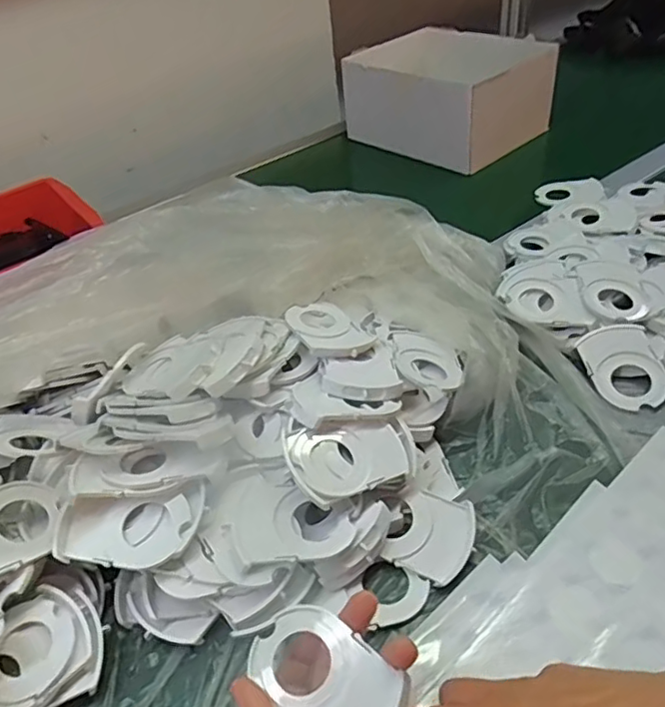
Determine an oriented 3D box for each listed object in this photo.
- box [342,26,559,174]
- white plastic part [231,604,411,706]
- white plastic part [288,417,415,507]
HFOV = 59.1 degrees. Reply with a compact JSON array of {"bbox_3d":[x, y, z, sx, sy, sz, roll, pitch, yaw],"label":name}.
[{"bbox_3d":[0.171,-0.382,0.870,0.176,0.123,0.254,-35,48,-29],"label":"box"},{"bbox_3d":[-0.007,0.161,0.290,0.083,0.013,0.054,24,50,32],"label":"white plastic part"},{"bbox_3d":[0.015,0.068,0.389,0.092,0.013,0.051,-9,52,-23],"label":"white plastic part"}]

